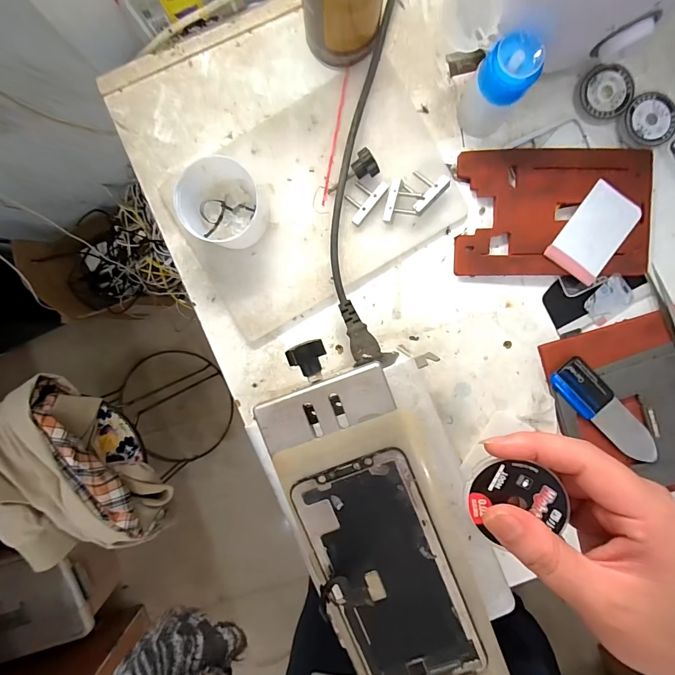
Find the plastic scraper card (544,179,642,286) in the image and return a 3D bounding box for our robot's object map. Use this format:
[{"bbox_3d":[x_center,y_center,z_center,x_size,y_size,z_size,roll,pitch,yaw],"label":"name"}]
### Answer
[{"bbox_3d":[0.227,-0.093,0.315,0.048,0.009,0.080,36,94,-1],"label":"plastic scraper card"}]

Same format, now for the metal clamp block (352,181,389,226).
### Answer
[{"bbox_3d":[0.029,-0.119,0.318,0.008,0.008,0.045,40,94,-1],"label":"metal clamp block"}]

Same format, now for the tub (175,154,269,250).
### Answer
[{"bbox_3d":[-0.098,-0.114,0.303,0.063,0.049,0.071,-24,93,3],"label":"tub"}]

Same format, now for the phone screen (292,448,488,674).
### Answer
[{"bbox_3d":[0.029,0.137,0.195,0.071,0.004,0.145,-21,93,3],"label":"phone screen"}]

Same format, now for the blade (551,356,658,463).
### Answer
[{"bbox_3d":[0.250,0.070,0.331,0.117,0.009,0.034,45,94,-2],"label":"blade"}]

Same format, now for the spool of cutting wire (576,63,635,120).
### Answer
[{"bbox_3d":[0.238,-0.217,0.314,0.045,0.010,0.042,-6,94,2],"label":"spool of cutting wire"}]

